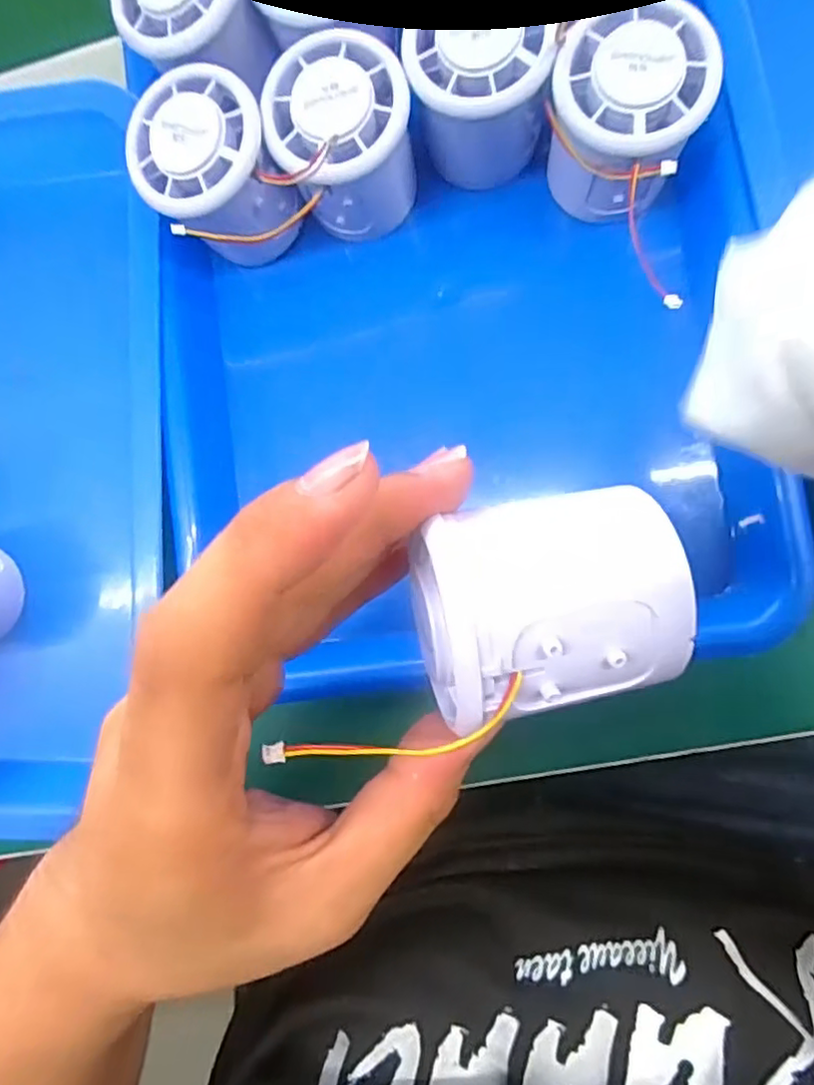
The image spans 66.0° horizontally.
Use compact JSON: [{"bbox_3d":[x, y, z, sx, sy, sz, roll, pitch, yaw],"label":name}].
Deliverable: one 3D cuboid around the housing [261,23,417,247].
[{"bbox_3d":[-0.026,-0.163,0.257,0.053,0.054,0.052,0,86,8],"label":"housing"}]

